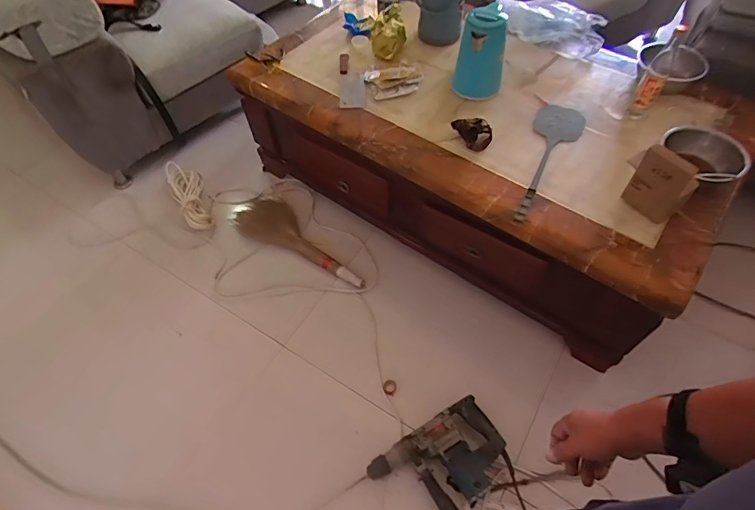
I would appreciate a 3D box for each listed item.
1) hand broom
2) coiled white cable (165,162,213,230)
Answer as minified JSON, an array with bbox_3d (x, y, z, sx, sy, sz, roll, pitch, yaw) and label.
[{"bbox_3d":[-0.289,-0.063,1.647,0.596,0.045,0.217,30,61,18],"label":"hand broom"},{"bbox_3d":[-0.766,-0.254,1.777,0.123,0.059,0.400,-23,60,-15],"label":"coiled white cable"}]

